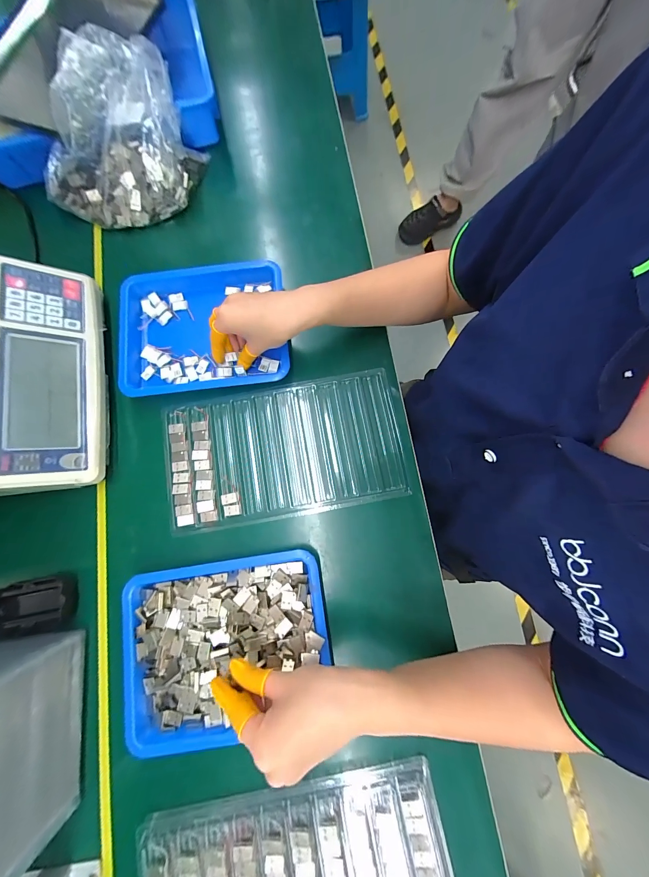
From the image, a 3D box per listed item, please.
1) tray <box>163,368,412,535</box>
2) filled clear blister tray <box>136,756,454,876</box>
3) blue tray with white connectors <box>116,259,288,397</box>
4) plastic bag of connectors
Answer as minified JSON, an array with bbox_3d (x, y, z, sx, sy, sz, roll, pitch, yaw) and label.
[{"bbox_3d":[-0.051,0.014,0.380,0.288,0.014,0.159,-10,78,-1],"label":"tray"},{"bbox_3d":[-0.027,0.433,0.288,0.294,0.027,0.162,-8,77,-1],"label":"filled clear blister tray"},{"bbox_3d":[-0.165,-0.144,0.401,0.225,0.032,0.171,-5,77,0],"label":"blue tray with white connectors"},{"bbox_3d":[-0.274,-0.411,0.414,0.168,0.118,0.205,21,79,5],"label":"plastic bag of connectors"}]

